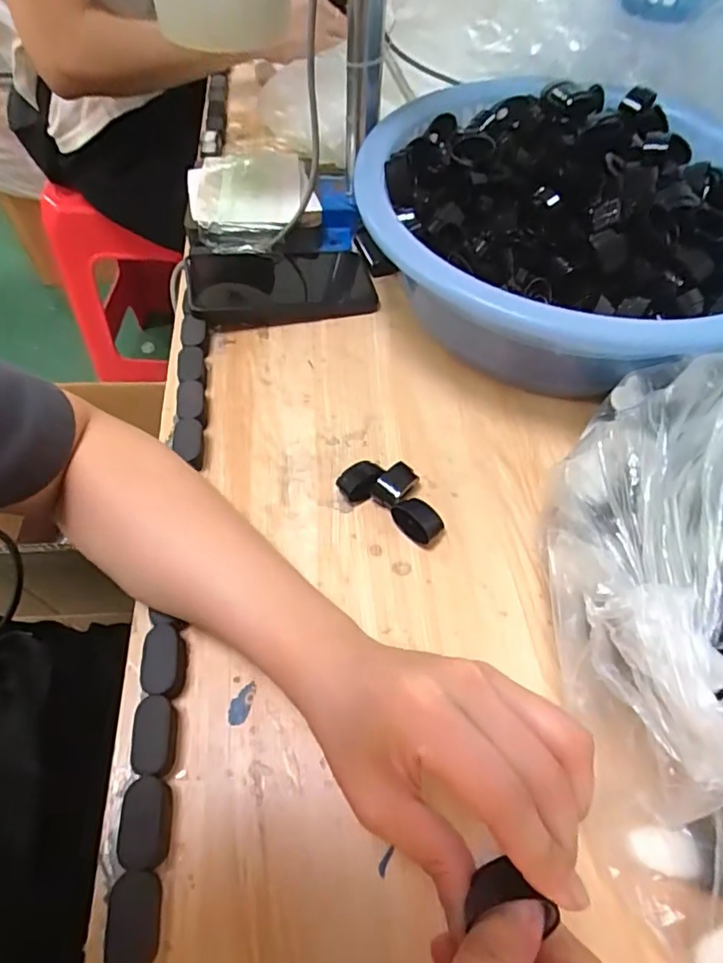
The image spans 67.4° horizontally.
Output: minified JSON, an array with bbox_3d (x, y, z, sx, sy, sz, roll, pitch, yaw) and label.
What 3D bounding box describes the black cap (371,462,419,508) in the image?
[{"bbox_3d":[0.023,0.003,0.375,0.020,0.017,0.031,38,62,22],"label":"black cap"}]

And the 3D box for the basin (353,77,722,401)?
[{"bbox_3d":[0.171,-0.205,0.452,0.311,0.110,0.327,1,55,-2],"label":"basin"}]

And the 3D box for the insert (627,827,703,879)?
[{"bbox_3d":[0.143,0.174,0.255,0.031,0.009,0.018,6,55,2],"label":"insert"}]

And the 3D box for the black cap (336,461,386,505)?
[{"bbox_3d":[0.000,0.000,0.376,0.028,0.016,0.022,-38,65,-25],"label":"black cap"}]

